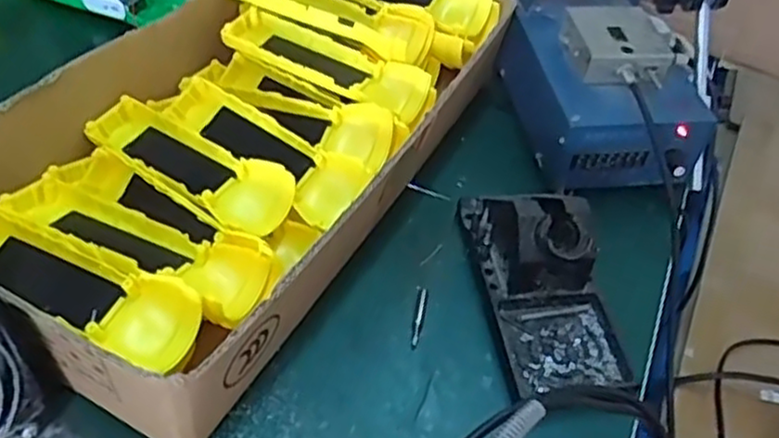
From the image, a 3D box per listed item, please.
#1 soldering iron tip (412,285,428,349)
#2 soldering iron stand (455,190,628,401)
[{"bbox_3d":[0.019,0.060,0.451,0.007,0.010,0.045,9,46,3],"label":"soldering iron tip"},{"bbox_3d":[0.097,0.027,0.446,0.075,0.069,0.152,-5,48,-11],"label":"soldering iron stand"}]

